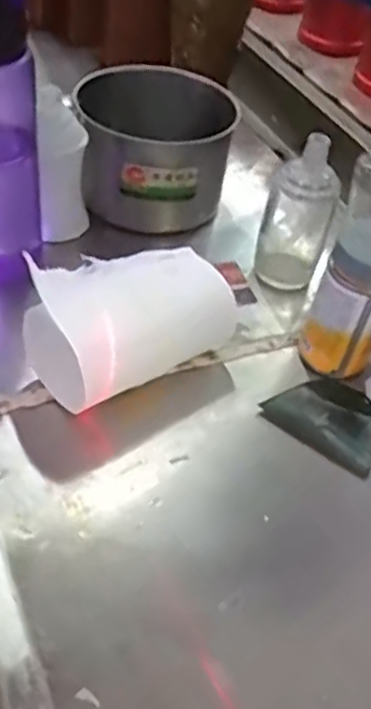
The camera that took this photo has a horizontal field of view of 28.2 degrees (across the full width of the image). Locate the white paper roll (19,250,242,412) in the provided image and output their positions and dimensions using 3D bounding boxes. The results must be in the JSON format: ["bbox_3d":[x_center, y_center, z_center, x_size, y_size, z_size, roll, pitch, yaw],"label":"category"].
[{"bbox_3d":[-0.046,-0.027,0.507,0.141,0.069,0.098,-28,57,-30],"label":"white paper roll"}]

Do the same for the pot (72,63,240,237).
[{"bbox_3d":[-0.027,-0.174,0.646,0.132,0.104,0.114,-1,47,-9],"label":"pot"}]

